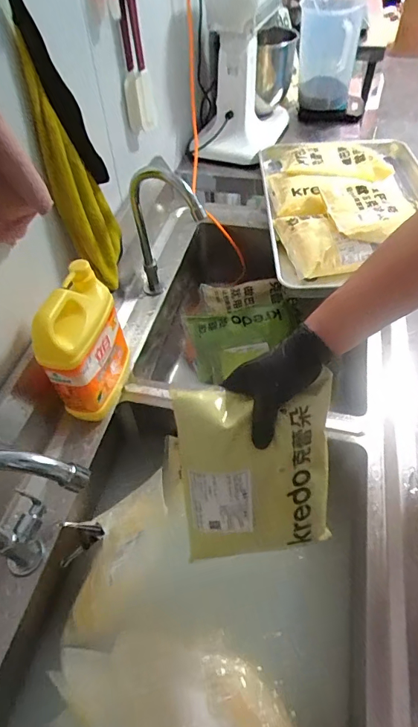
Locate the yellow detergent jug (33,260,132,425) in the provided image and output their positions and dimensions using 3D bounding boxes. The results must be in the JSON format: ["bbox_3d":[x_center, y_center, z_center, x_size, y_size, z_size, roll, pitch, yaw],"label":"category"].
[{"bbox_3d":[-0.179,-0.028,0.618,0.073,0.195,0.132,9,51,9],"label":"yellow detergent jug"}]

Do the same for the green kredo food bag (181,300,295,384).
[{"bbox_3d":[0.080,-0.067,0.965,0.249,0.043,0.184,-14,51,-9],"label":"green kredo food bag"}]

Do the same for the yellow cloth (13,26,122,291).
[{"bbox_3d":[-0.191,-0.259,0.636,0.082,0.315,0.081,-10,51,-6],"label":"yellow cloth"}]

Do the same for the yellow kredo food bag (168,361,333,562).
[{"bbox_3d":[0.060,0.140,0.525,0.184,0.264,0.036,-5,19,-1],"label":"yellow kredo food bag"}]

